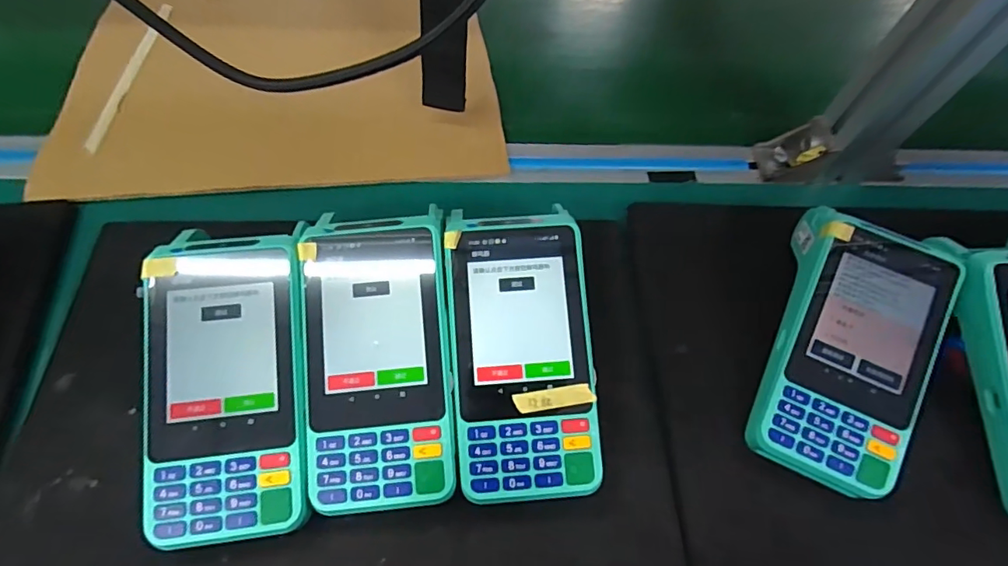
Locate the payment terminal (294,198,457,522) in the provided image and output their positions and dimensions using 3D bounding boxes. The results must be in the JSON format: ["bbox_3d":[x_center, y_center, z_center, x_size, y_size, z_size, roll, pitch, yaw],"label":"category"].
[{"bbox_3d":[-0.068,0.038,0.281,0.074,0.068,0.154,-5,61,-7],"label":"payment terminal"}]

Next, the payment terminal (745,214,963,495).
[{"bbox_3d":[0.204,0.034,0.307,0.084,0.066,0.165,28,63,11],"label":"payment terminal"}]

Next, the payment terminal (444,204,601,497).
[{"bbox_3d":[0.009,0.035,0.288,0.077,0.066,0.156,-2,61,-5],"label":"payment terminal"}]

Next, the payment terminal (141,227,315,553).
[{"bbox_3d":[-0.144,0.044,0.273,0.076,0.063,0.166,-6,61,-8],"label":"payment terminal"}]

